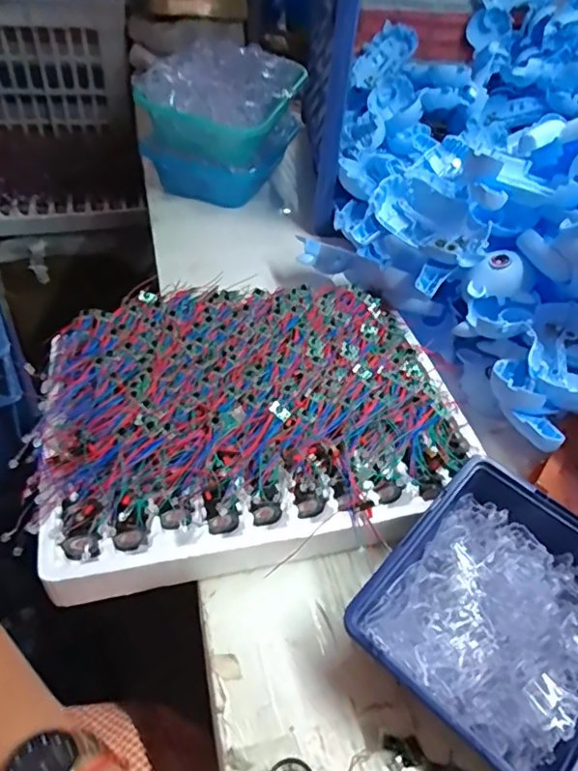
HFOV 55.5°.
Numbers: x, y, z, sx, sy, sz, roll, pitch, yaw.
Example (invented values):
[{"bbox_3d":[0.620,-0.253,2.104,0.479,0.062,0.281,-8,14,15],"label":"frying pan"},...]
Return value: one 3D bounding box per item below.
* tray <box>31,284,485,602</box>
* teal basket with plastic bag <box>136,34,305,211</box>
[{"bbox_3d":[-0.028,0.023,0.479,0.342,0.061,0.261,-6,47,-14],"label":"tray"},{"bbox_3d":[-0.086,-0.377,0.796,0.164,0.161,0.226,27,48,18],"label":"teal basket with plastic bag"}]

